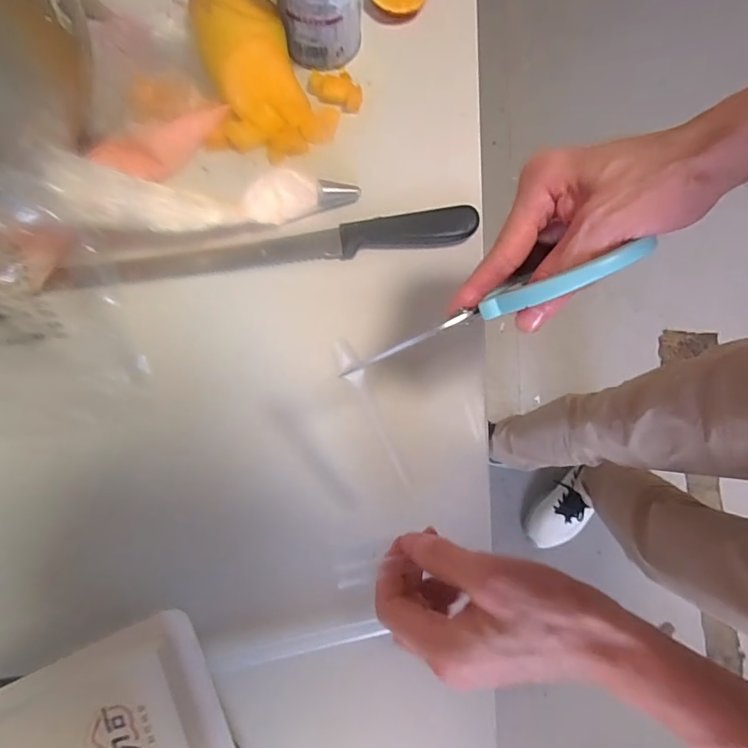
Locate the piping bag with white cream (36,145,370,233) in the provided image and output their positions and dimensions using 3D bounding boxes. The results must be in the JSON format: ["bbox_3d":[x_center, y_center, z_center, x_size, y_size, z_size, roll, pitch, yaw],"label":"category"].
[{"bbox_3d":[-0.123,-0.143,0.390,0.225,0.043,0.034,-7,78,-20],"label":"piping bag with white cream"}]

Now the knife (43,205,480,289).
[{"bbox_3d":[-0.092,-0.107,0.417,0.358,0.013,0.030,-8,79,-2],"label":"knife"}]

